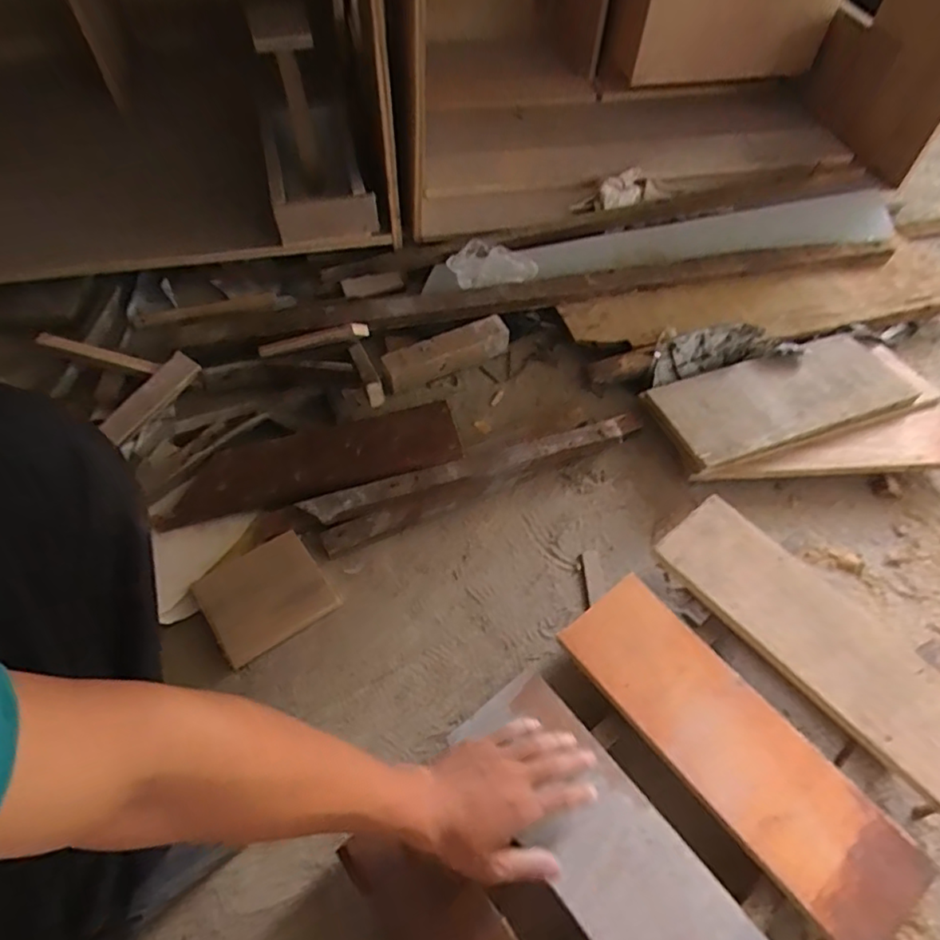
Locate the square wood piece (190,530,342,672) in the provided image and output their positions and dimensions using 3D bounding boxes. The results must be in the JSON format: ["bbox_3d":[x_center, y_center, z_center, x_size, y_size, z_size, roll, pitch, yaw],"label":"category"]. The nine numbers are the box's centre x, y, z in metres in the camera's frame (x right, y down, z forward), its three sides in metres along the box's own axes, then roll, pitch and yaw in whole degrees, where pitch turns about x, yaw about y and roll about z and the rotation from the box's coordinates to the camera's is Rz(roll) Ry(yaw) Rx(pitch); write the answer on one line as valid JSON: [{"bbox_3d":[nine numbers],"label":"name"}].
[{"bbox_3d":[-0.231,0.142,0.690,0.128,0.015,0.116,-32,63,-21],"label":"square wood piece"}]

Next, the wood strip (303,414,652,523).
[{"bbox_3d":[0.018,-0.006,0.792,0.464,0.047,0.054,-17,59,-13],"label":"wood strip"}]

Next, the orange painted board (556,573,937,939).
[{"bbox_3d":[0.249,0.258,0.582,0.119,0.013,0.348,-34,64,-22],"label":"orange painted board"}]

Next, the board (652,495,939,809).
[{"bbox_3d":[0.369,0.177,0.642,0.118,0.021,0.357,-34,64,-22],"label":"board"}]

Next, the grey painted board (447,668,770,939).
[{"bbox_3d":[0.135,0.343,0.519,0.113,0.020,0.357,-32,61,-21],"label":"grey painted board"}]

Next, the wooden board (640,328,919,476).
[{"bbox_3d":[0.436,-0.106,0.847,0.360,0.018,0.149,-16,58,-13],"label":"wooden board"}]

